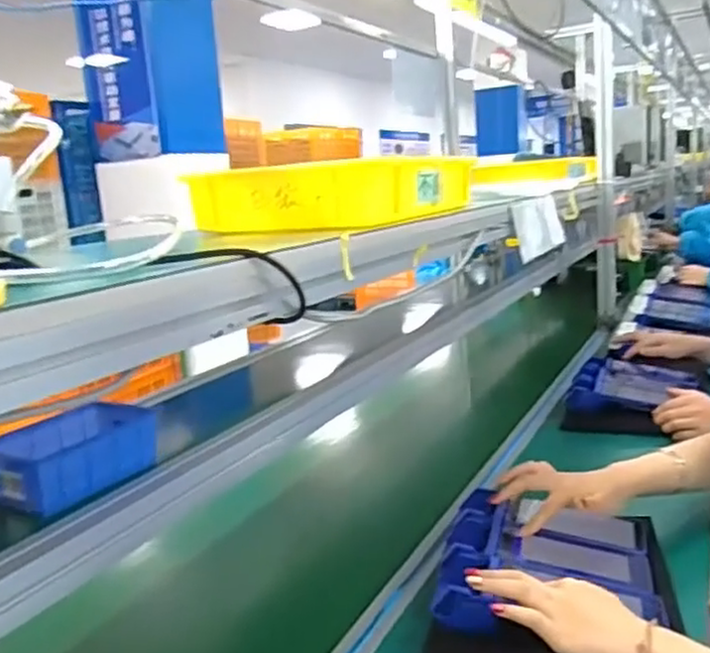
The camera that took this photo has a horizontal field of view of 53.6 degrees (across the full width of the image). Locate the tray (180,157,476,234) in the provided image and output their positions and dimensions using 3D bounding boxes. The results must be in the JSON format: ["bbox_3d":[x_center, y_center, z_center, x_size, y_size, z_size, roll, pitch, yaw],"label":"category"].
[{"bbox_3d":[-0.008,-0.190,1.008,0.249,0.077,0.411,4,13,30],"label":"tray"}]

